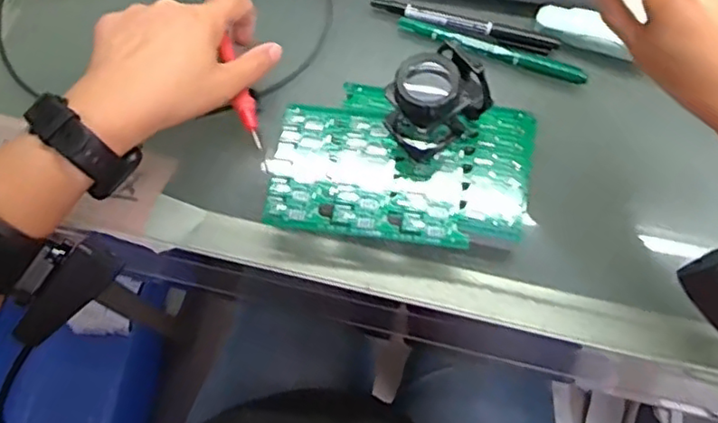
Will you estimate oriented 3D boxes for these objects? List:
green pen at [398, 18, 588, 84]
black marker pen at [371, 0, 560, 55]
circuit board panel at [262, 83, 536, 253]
[{"bbox_3d":[0.094,-0.115,0.452,0.136,0.007,0.012,19,70,9],"label":"green pen"},{"bbox_3d":[0.076,-0.137,0.462,0.136,0.006,0.015,15,70,8],"label":"black marker pen"},{"bbox_3d":[0.027,-0.030,0.407,0.163,0.005,0.101,7,69,5],"label":"circuit board panel"}]

